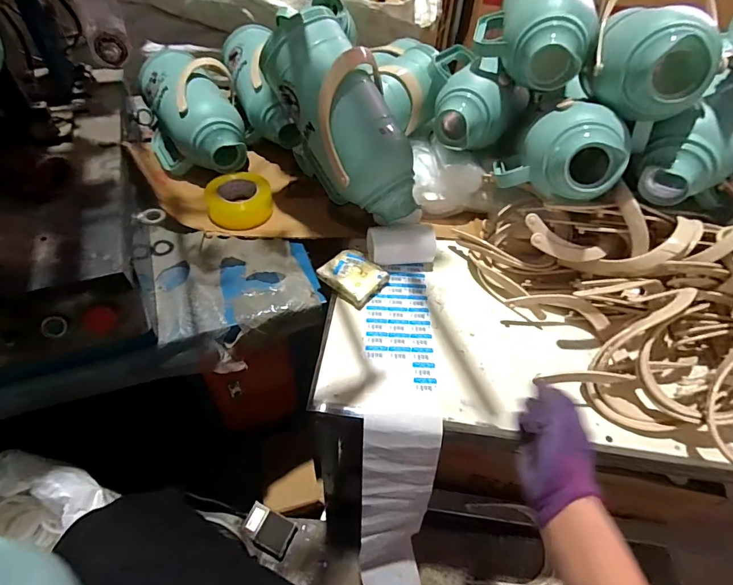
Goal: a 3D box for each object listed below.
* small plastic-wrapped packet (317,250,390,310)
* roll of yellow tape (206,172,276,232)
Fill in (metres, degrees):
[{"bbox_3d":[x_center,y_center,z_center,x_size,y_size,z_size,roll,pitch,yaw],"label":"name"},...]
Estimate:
[{"bbox_3d":[-0.022,-0.029,0.730,0.097,0.031,0.088,35,56,23],"label":"small plastic-wrapped packet"},{"bbox_3d":[-0.254,-0.185,0.843,0.121,0.065,0.121,2,50,-3],"label":"roll of yellow tape"}]

